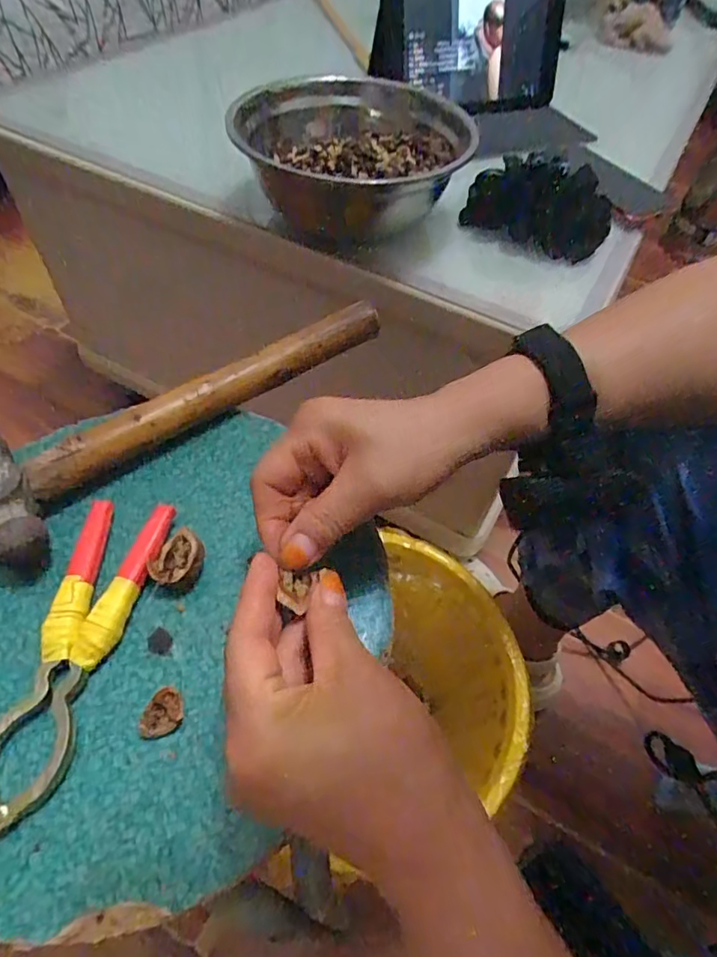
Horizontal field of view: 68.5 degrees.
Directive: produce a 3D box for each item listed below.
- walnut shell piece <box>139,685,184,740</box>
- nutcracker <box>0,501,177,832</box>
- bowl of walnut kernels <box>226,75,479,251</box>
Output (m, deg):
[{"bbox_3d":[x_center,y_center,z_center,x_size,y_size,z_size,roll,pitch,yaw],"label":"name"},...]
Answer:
[{"bbox_3d":[-0.094,0.114,0.255,0.017,0.006,0.024,20,56,9],"label":"walnut shell piece"},{"bbox_3d":[-0.143,0.082,0.269,0.048,0.014,0.161,7,55,0],"label":"nutcracker"},{"bbox_3d":[-0.006,-0.306,0.502,0.207,0.076,0.217,2,55,-3],"label":"bowl of walnut kernels"}]

